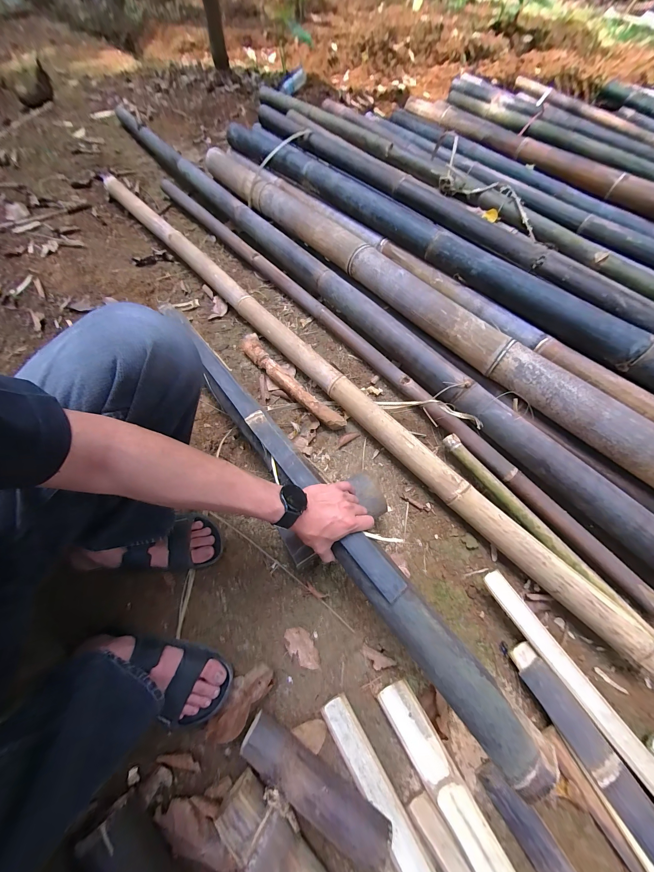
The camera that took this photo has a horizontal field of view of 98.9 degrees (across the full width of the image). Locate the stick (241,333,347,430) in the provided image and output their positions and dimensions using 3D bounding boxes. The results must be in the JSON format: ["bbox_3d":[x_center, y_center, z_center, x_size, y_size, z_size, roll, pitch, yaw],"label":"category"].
[{"bbox_3d":[-0.105,-0.146,0.759,0.059,0.047,0.390,-40,70,-19],"label":"stick"}]

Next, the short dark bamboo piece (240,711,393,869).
[{"bbox_3d":[-0.023,0.529,0.425,0.239,0.054,0.058,29,66,13],"label":"short dark bamboo piece"}]

